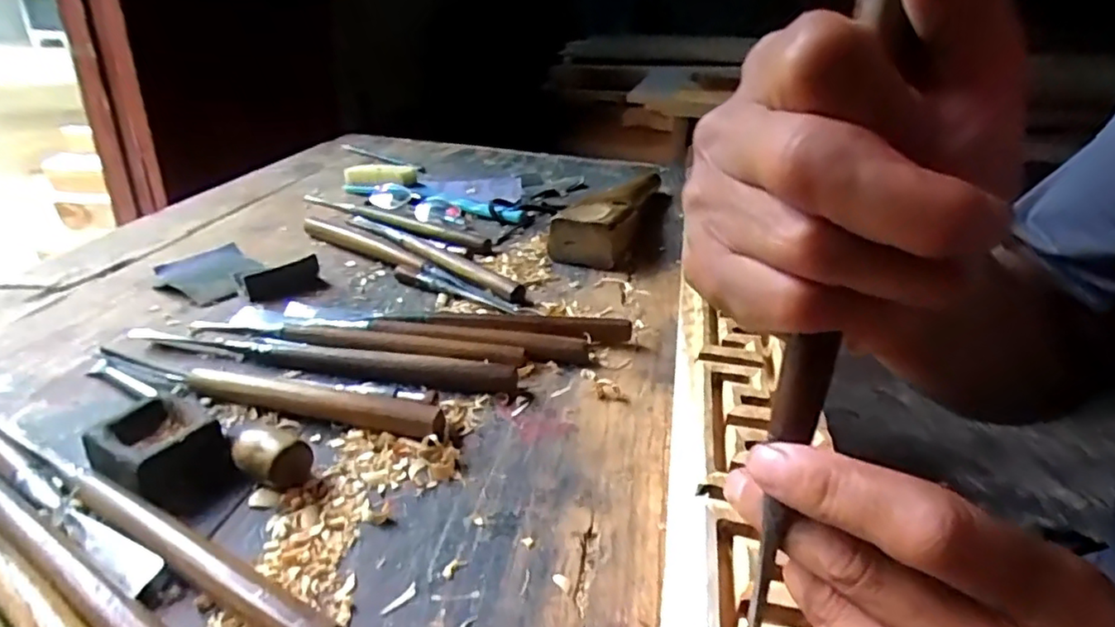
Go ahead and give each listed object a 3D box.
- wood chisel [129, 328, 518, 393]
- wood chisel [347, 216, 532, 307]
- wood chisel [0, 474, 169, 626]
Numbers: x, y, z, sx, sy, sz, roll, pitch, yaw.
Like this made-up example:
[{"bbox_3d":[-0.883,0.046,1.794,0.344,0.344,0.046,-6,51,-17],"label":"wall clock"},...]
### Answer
[{"bbox_3d":[-0.152,0.024,0.417,0.254,0.016,0.027,8,28,7],"label":"wood chisel"},{"bbox_3d":[-0.120,-0.058,0.582,0.254,0.013,0.027,27,35,36],"label":"wood chisel"},{"bbox_3d":[-0.234,0.095,0.281,0.224,0.014,0.018,20,32,28],"label":"wood chisel"}]

